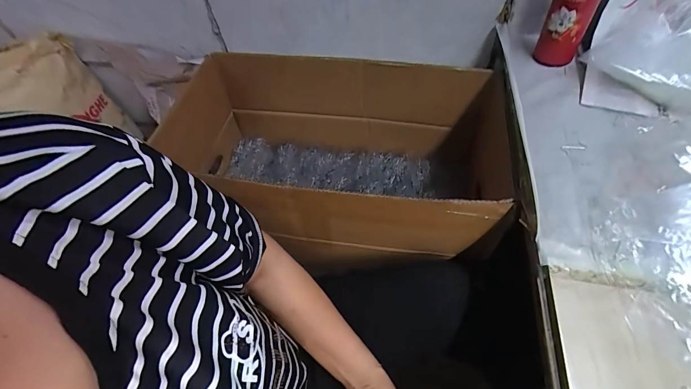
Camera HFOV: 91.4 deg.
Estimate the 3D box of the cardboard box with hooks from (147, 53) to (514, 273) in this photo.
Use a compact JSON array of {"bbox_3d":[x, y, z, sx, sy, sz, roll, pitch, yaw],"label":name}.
[{"bbox_3d":[-0.007,-0.062,0.679,0.571,0.265,0.372,1,54,8],"label":"cardboard box with hooks"}]

